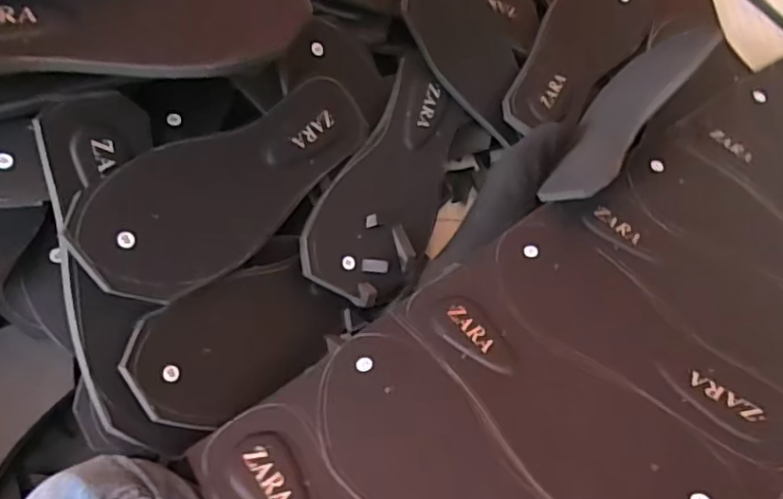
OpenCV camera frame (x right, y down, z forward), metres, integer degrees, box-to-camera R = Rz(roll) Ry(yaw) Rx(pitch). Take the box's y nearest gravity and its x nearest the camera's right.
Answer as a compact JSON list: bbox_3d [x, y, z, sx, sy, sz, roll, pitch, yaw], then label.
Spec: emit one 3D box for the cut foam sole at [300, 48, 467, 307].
[{"bbox_3d":[0.006,-0.061,0.553,0.103,0.013,0.233,34,65,-16],"label":"cut foam sole"}]

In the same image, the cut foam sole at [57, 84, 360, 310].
[{"bbox_3d":[-0.113,-0.049,0.474,0.256,0.013,0.104,-35,108,-34],"label":"cut foam sole"}]

